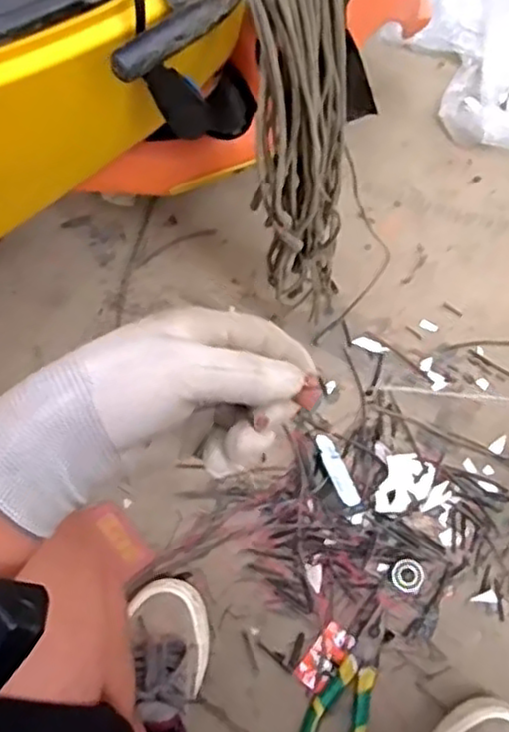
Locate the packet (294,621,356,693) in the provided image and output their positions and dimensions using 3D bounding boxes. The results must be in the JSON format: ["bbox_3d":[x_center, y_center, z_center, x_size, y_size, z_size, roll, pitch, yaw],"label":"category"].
[{"bbox_3d":[0.077,0.318,0.768,0.035,0.014,0.070,37,75,15],"label":"packet"}]

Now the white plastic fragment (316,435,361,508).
[{"bbox_3d":[0.099,0.124,0.836,0.024,0.016,0.090,-25,70,-7],"label":"white plastic fragment"}]

